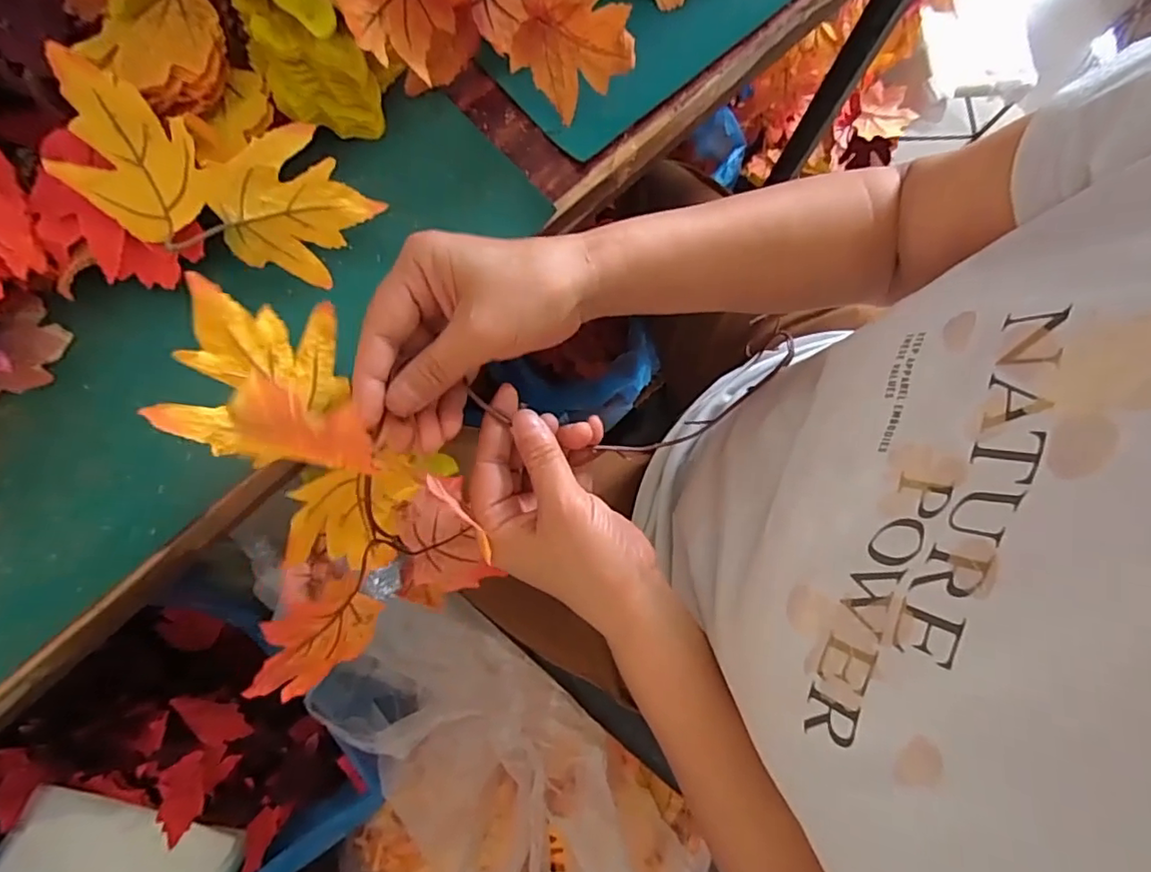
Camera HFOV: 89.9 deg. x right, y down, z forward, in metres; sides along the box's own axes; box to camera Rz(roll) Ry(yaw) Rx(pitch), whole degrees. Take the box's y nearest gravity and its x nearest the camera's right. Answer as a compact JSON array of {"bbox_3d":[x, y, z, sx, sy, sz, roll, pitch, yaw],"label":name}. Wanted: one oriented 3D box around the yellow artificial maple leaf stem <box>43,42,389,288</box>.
[{"bbox_3d":[-0.199,-0.139,0.322,0.163,0.020,0.079,13,109,-6],"label":"yellow artificial maple leaf stem"}]

